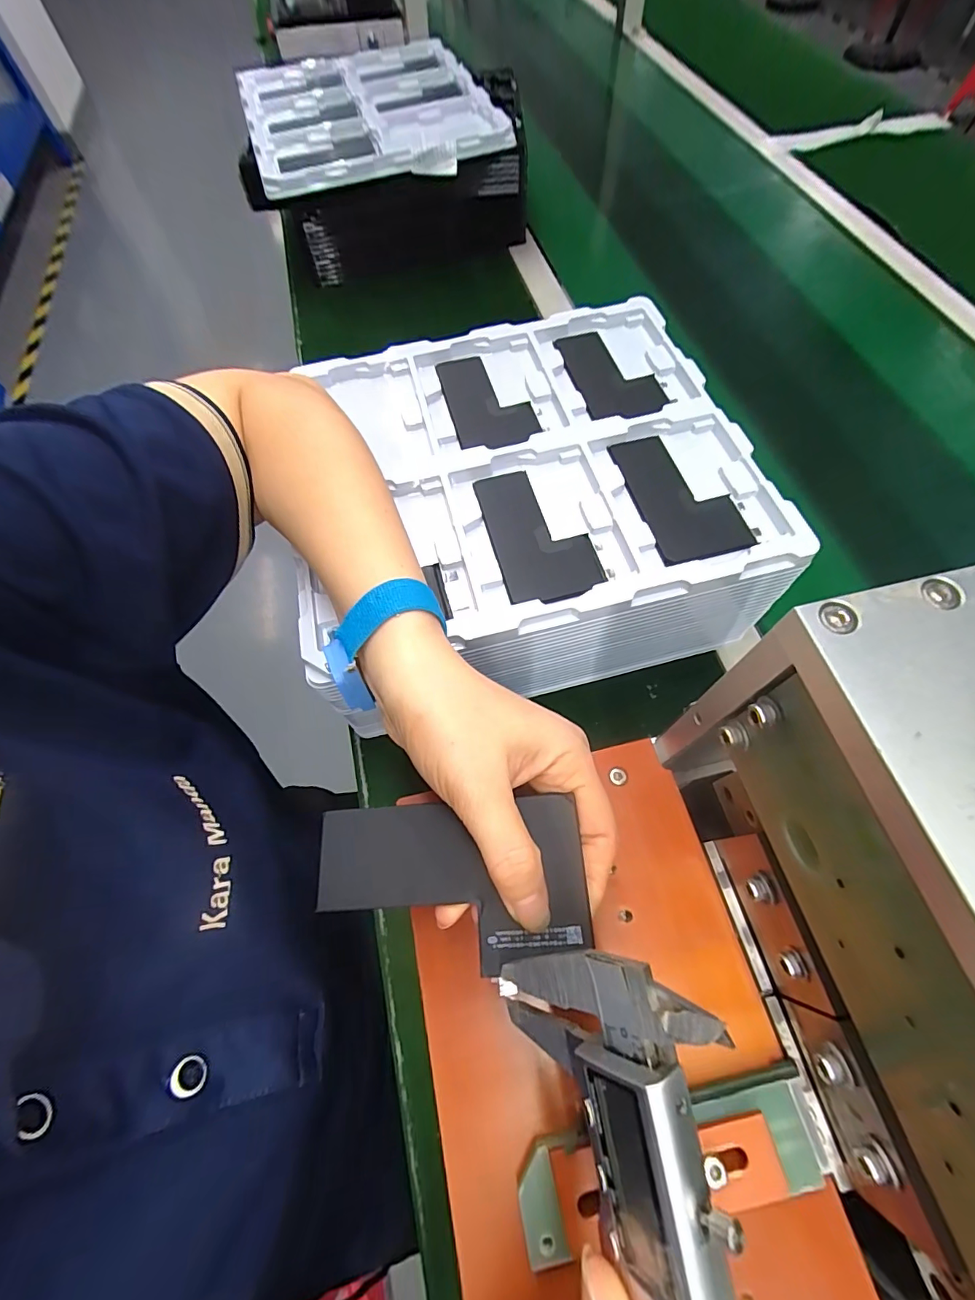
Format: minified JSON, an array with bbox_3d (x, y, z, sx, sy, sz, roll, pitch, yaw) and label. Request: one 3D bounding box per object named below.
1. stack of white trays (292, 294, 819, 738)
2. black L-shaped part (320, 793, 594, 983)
[{"bbox_3d":[0.035,-0.117,0.386,0.297,0.120,0.275,-16,65,-5],"label":"stack of white trays"},{"bbox_3d":[-0.015,0.091,0.191,0.105,0.007,0.058,-5,66,3],"label":"black L-shaped part"}]

